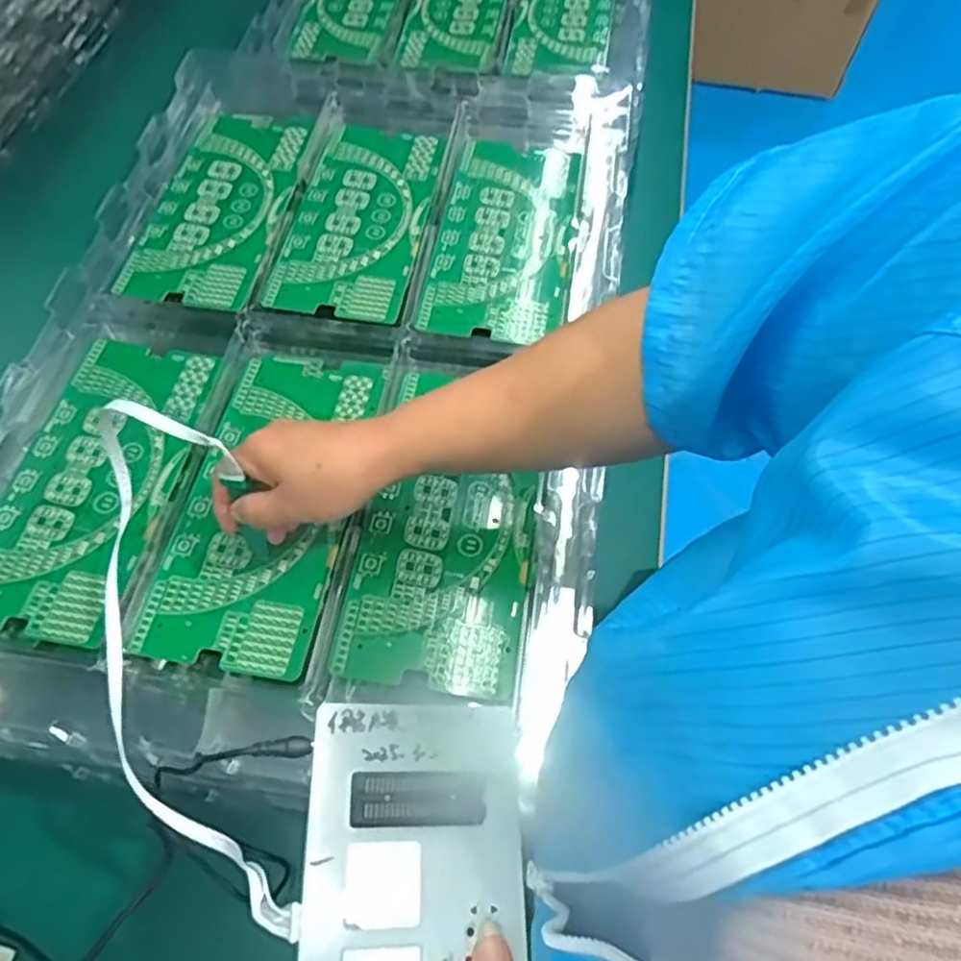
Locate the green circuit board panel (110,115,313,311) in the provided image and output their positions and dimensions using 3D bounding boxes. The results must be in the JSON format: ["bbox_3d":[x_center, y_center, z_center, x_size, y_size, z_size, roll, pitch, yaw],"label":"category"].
[{"bbox_3d":[-0.233,-0.252,0.637,0.112,0.004,0.237,11,63,5],"label":"green circuit board panel"}]

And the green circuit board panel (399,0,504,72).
[{"bbox_3d":[-0.026,-0.587,0.857,0.110,0.011,0.266,7,67,7],"label":"green circuit board panel"}]

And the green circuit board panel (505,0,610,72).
[{"bbox_3d":[0.099,-0.564,0.833,0.107,0.010,0.233,6,68,6],"label":"green circuit board panel"}]

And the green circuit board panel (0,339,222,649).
[{"bbox_3d":[-0.280,-0.004,0.509,0.110,0.007,0.240,9,60,2],"label":"green circuit board panel"}]

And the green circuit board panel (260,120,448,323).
[{"bbox_3d":[-0.107,-0.240,0.627,0.112,0.008,0.233,8,60,7],"label":"green circuit board panel"}]

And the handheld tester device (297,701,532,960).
[{"bbox_3d":[-0.032,0.190,0.346,0.106,0.027,0.149,6,60,-14],"label":"handheld tester device"}]

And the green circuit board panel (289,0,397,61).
[{"bbox_3d":[-0.156,-0.601,0.867,0.107,0.010,0.257,10,68,5],"label":"green circuit board panel"}]

